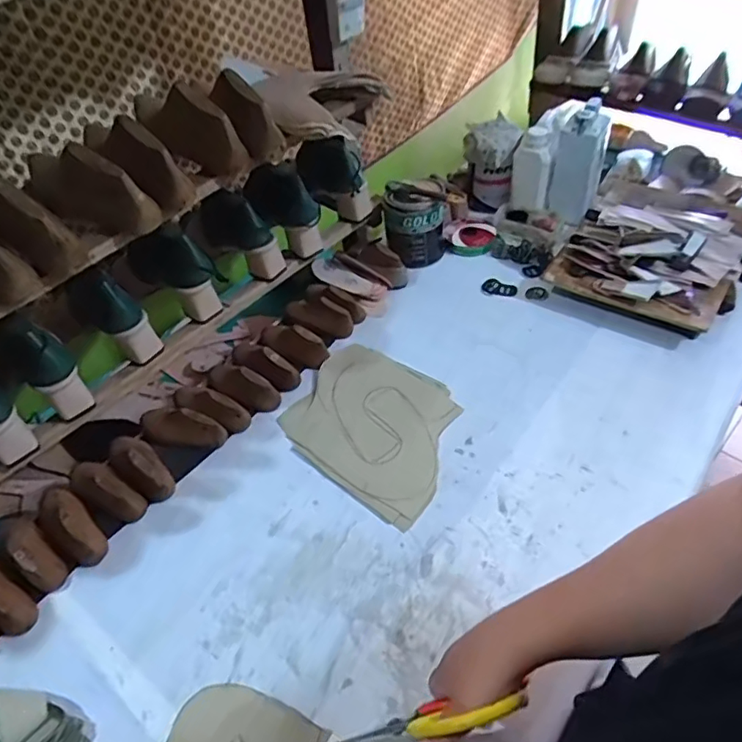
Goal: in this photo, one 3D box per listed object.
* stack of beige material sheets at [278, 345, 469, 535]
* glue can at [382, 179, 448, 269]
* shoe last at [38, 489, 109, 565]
[{"bbox_3d":[0.007,0.070,0.811,0.260,0.012,0.224,28,57,28],"label":"stack of beige material sheets"},{"bbox_3d":[0.082,-0.269,1.020,0.109,0.121,0.105,-3,48,4],"label":"glue can"},{"bbox_3d":[-0.391,0.191,0.721,0.146,0.052,0.054,27,56,27],"label":"shoe last"}]

